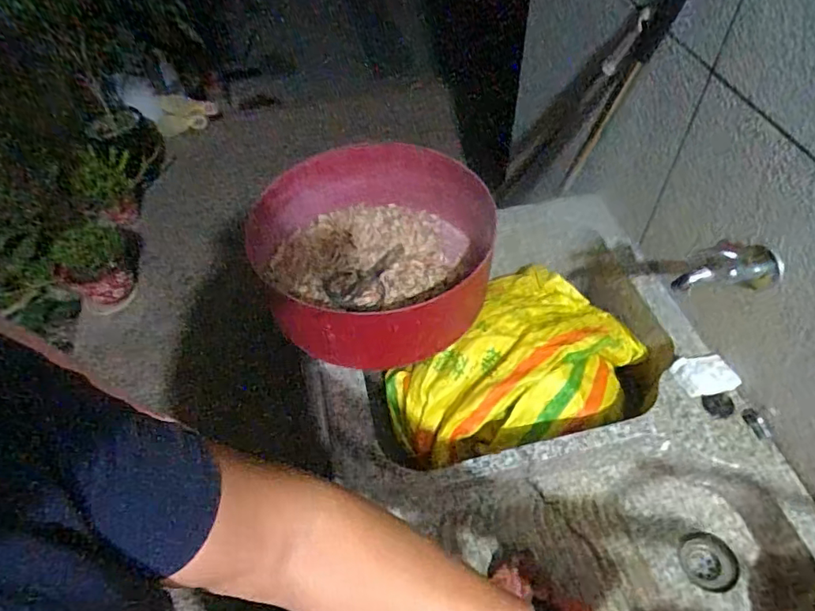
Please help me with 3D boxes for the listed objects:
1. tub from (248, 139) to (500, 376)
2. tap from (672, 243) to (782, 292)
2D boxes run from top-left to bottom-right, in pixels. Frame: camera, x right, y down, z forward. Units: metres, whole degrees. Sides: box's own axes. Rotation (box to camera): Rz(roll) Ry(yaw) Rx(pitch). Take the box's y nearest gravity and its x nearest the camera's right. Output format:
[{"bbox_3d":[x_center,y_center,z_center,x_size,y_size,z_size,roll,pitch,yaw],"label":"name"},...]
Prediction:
[{"bbox_3d":[-0.042,-0.078,0.802,0.304,0.150,0.294,-2,51,2],"label":"tub"},{"bbox_3d":[0.366,-0.045,0.623,0.121,0.080,0.041,-2,49,-22],"label":"tap"}]

